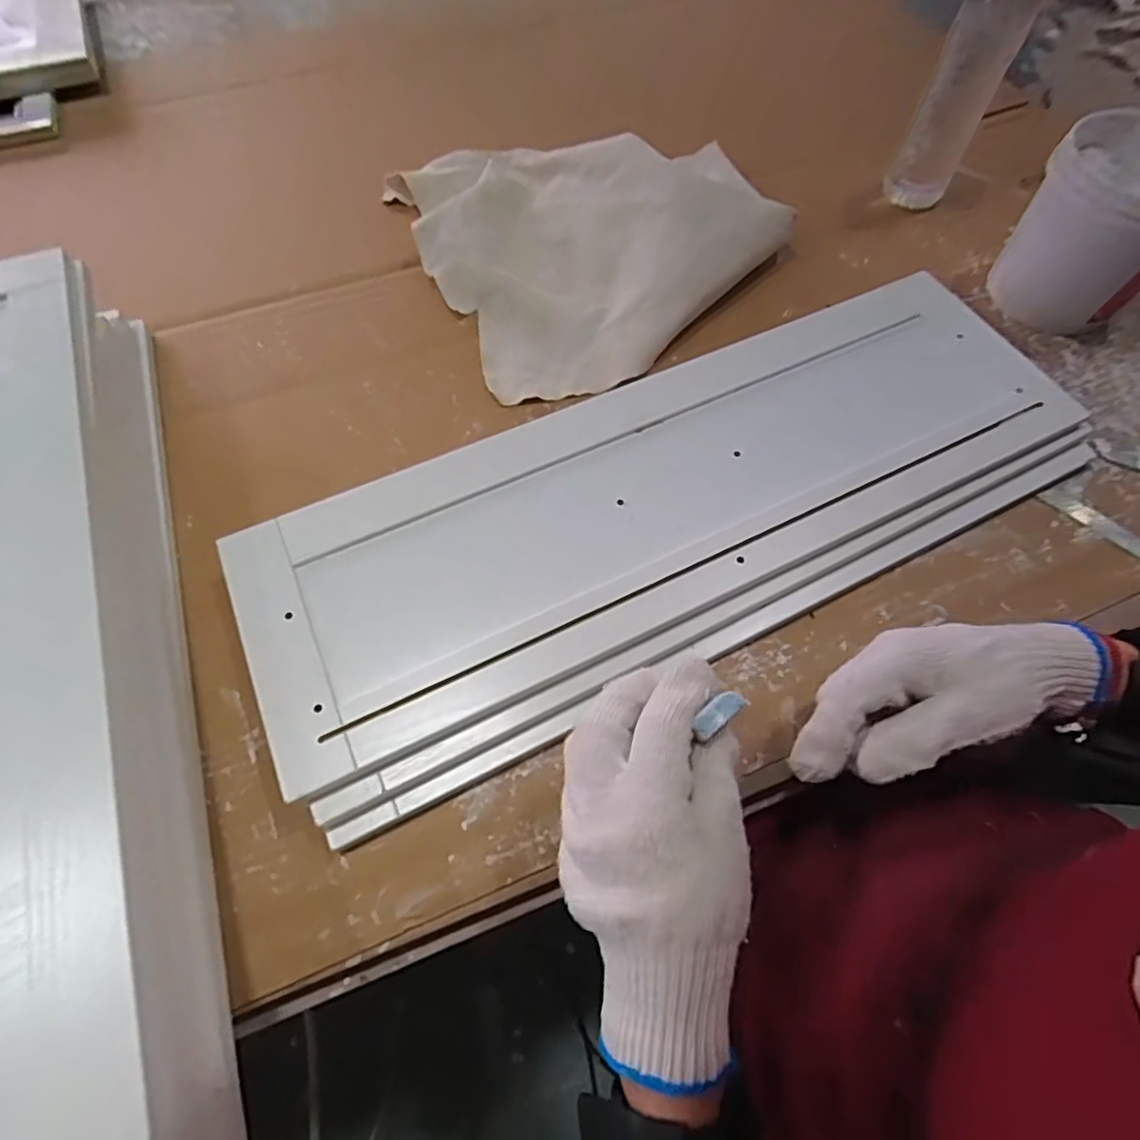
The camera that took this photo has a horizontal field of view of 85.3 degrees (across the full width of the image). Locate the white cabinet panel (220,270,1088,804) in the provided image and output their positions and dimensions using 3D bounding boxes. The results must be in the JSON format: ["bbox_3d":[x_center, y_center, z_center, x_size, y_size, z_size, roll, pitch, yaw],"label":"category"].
[{"bbox_3d":[0.072,-0.065,0.427,0.575,0.018,0.186,-23,65,-13],"label":"white cabinet panel"}]

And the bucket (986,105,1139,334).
[{"bbox_3d":[0.440,-0.284,0.513,0.119,0.115,0.124,38,68,18],"label":"bucket"}]

